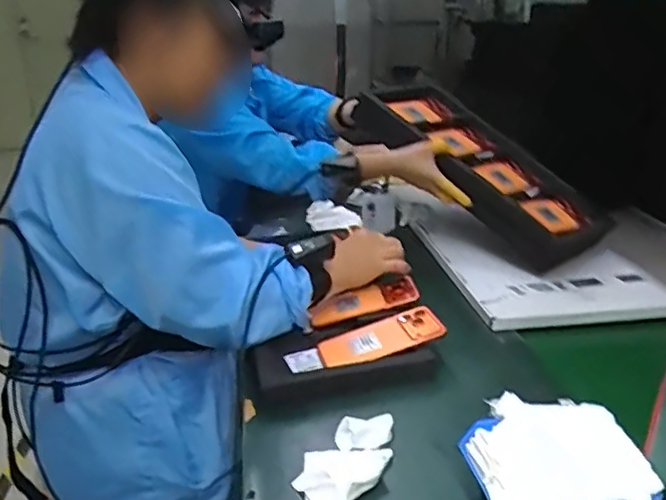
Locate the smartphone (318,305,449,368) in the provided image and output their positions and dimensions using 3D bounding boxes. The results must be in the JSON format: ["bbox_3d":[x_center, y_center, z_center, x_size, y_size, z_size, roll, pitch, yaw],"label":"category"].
[{"bbox_3d":[0.063,0.117,0.804,0.166,0.012,0.077,-17,30,-7],"label":"smartphone"}]

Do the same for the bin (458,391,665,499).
[{"bbox_3d":[0.201,0.207,0.557,0.140,0.080,0.146,-3,24,-4],"label":"bin"}]

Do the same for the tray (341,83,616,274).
[{"bbox_3d":[0.258,-0.152,1.090,0.482,0.081,0.221,45,43,20],"label":"tray"}]

